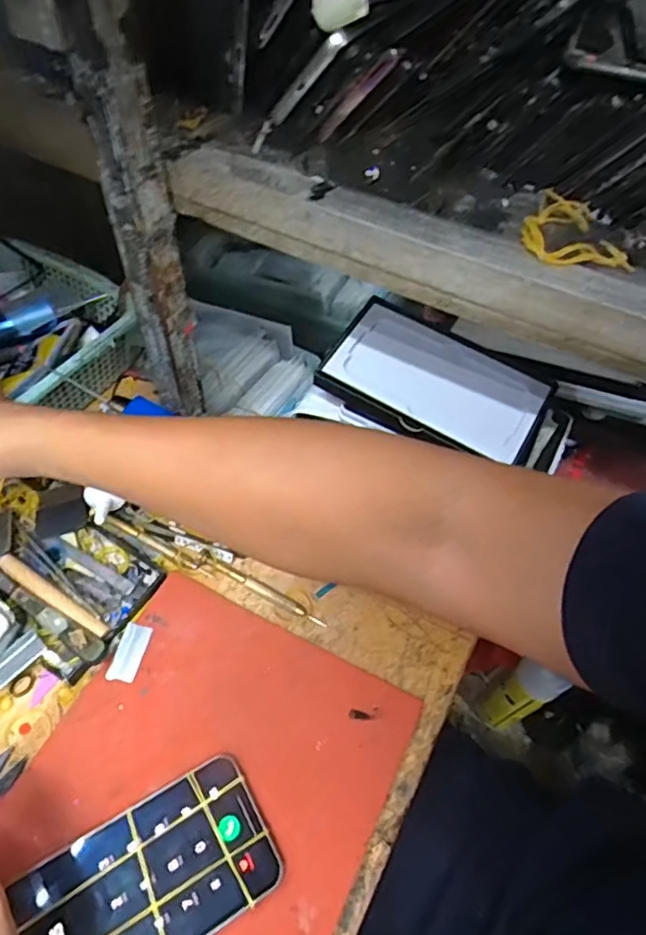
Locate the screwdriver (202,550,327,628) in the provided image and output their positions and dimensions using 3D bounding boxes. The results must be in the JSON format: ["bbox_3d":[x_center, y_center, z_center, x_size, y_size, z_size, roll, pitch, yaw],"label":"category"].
[{"bbox_3d":[-0.045,0.090,0.435,0.106,0.005,0.008,26,56,15],"label":"screwdriver"}]

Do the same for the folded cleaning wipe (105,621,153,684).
[{"bbox_3d":[-0.134,0.129,0.408,0.019,0.006,0.040,12,54,6],"label":"folded cleaning wipe"}]

